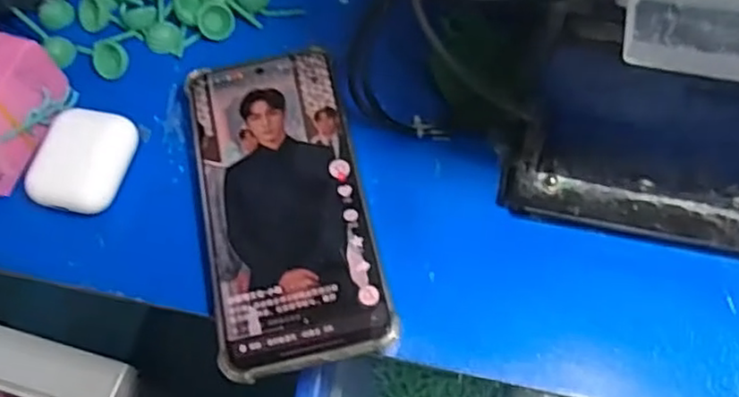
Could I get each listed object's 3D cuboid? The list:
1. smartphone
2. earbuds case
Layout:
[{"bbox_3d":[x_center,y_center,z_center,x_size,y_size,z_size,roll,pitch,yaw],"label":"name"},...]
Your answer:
[{"bbox_3d":[-0.041,0.001,0.327,0.076,0.014,0.162,-12,63,-4],"label":"smartphone"},{"bbox_3d":[-0.141,-0.017,0.338,0.041,0.020,0.052,11,64,8],"label":"earbuds case"}]

